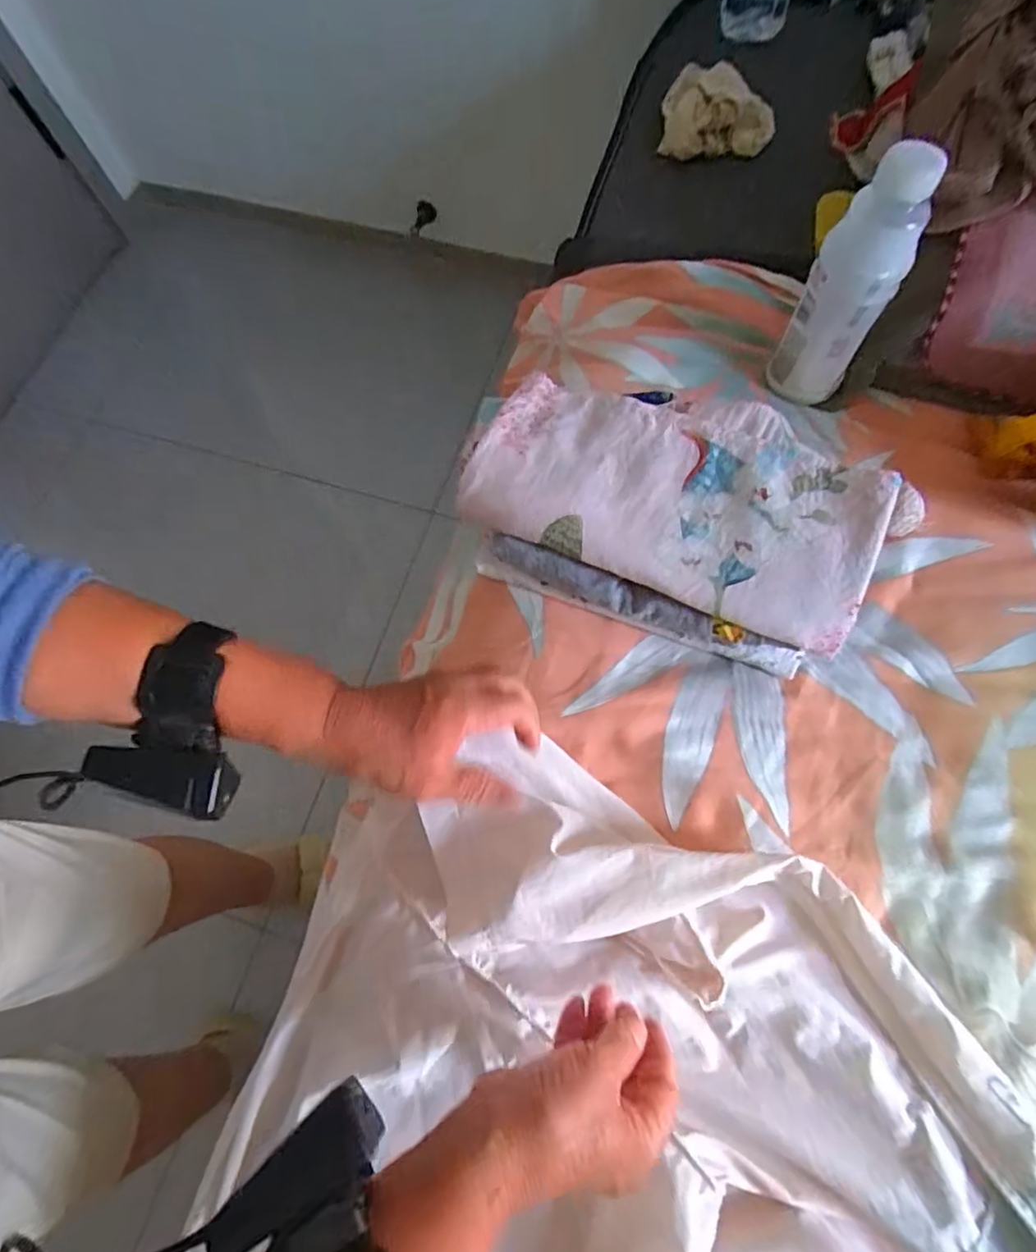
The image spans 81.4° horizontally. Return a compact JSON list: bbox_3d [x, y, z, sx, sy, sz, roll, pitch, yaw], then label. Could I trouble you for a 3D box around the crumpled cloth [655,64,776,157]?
[{"bbox_3d":[0.224,-0.576,0.680,0.127,0.051,0.083,1,72,2],"label":"crumpled cloth"}]

